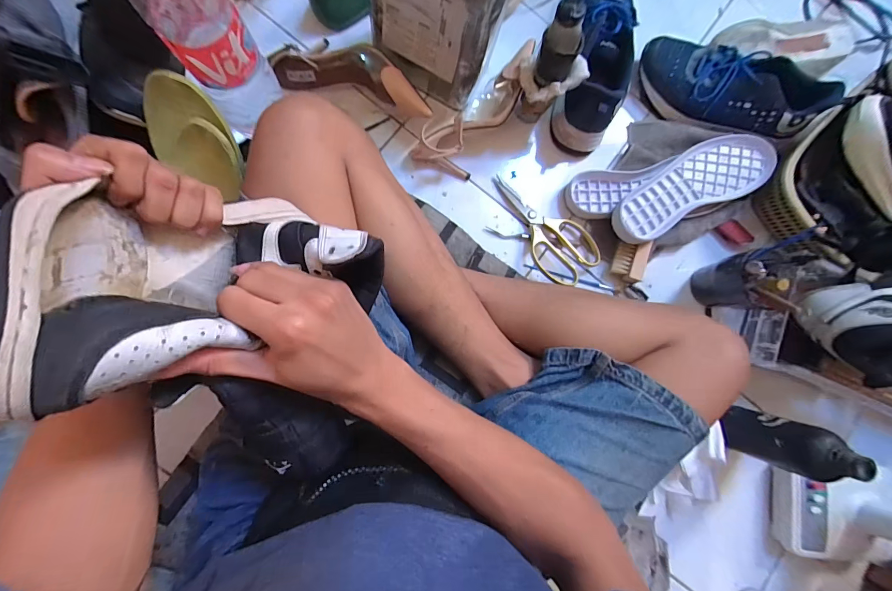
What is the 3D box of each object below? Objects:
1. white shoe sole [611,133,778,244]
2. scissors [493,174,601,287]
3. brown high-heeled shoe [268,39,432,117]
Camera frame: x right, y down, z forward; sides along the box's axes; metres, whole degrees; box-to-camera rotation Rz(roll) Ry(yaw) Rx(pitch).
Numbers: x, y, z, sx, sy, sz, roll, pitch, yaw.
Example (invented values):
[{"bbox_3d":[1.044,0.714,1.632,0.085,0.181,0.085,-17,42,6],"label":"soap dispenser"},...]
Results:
[{"bbox_3d":[0.377,-0.172,0.581,0.273,0.026,0.101,-24,89,-8],"label":"white shoe sole"},{"bbox_3d":[0.155,-0.113,0.586,0.098,0.032,0.199,-31,90,-8],"label":"scissors"},{"bbox_3d":[-0.128,-0.317,0.543,0.221,0.060,0.074,15,84,-5],"label":"brown high-heeled shoe"}]

